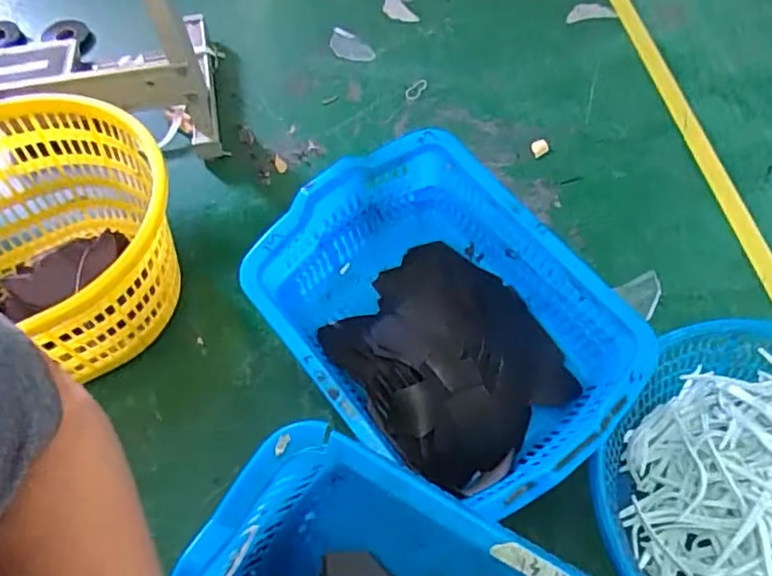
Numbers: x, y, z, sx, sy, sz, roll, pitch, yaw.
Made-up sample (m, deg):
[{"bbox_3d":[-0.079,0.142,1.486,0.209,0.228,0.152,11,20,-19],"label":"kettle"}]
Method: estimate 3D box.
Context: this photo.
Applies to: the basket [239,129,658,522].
[{"bbox_3d":[0.084,0.062,0.939,0.400,0.206,0.528,-35,65,-16],"label":"basket"}]

